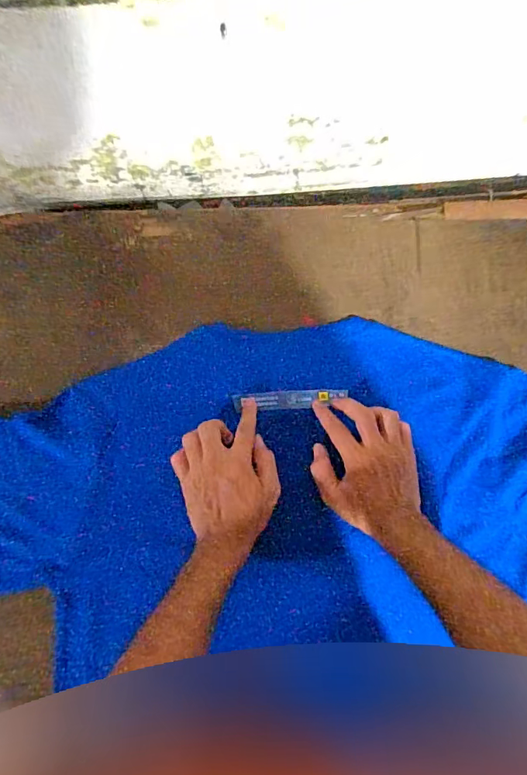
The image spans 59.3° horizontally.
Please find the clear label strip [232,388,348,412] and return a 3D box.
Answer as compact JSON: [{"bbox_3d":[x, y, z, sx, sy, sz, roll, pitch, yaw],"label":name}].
[{"bbox_3d":[0.033,0.015,0.542,0.132,0.007,0.022,-2,72,-4],"label":"clear label strip"}]

